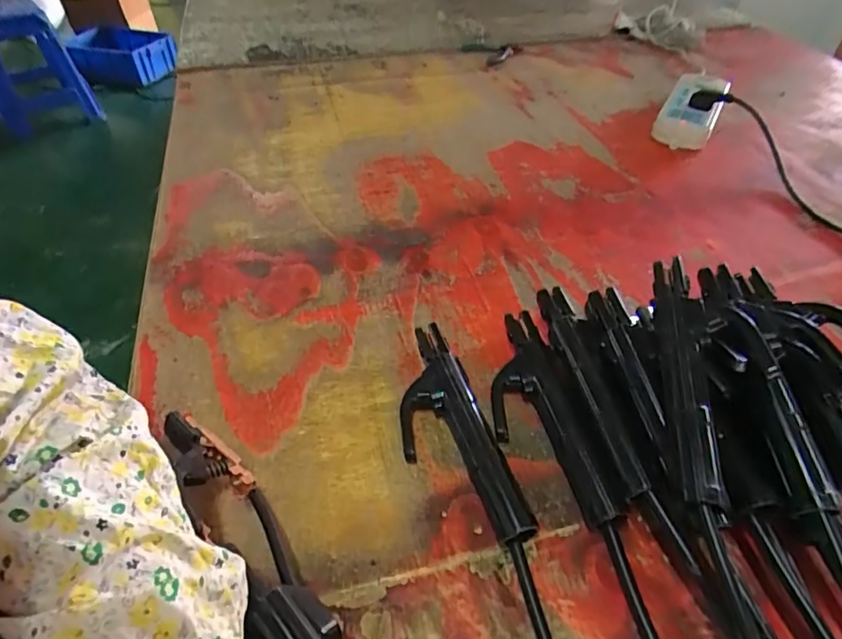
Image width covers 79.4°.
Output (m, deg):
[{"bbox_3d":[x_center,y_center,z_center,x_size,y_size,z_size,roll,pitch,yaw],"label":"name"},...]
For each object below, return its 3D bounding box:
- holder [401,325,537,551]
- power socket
[{"bbox_3d":[0.022,0.084,0.396,0.069,0.036,0.186,-11,48,-11],"label":"holder"},{"bbox_3d":[0.416,-0.325,0.779,0.078,0.035,0.206,23,51,20],"label":"power socket"}]

